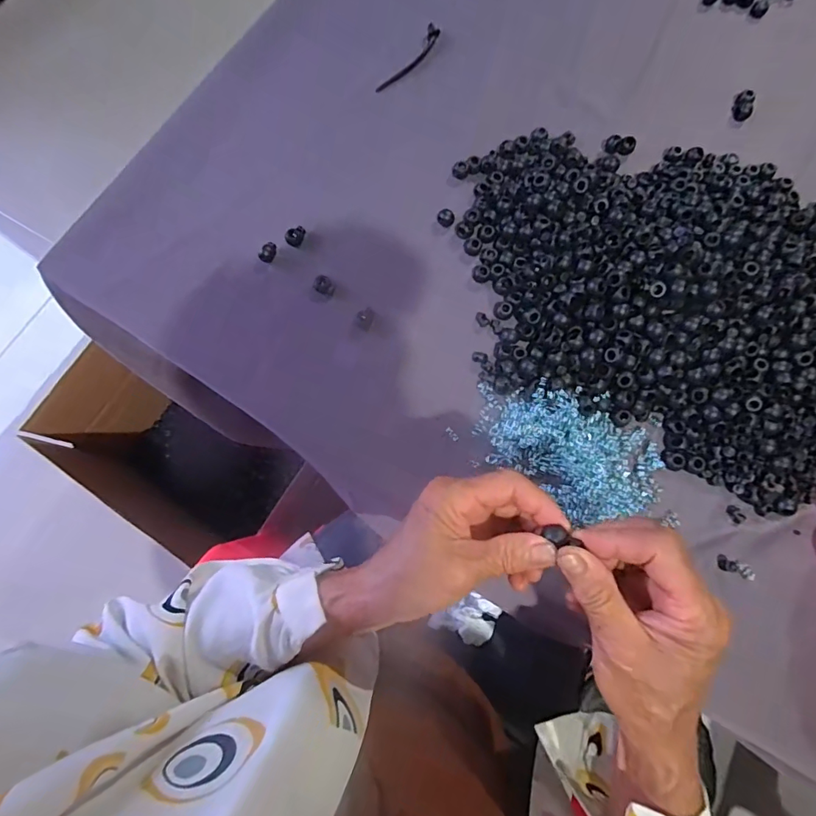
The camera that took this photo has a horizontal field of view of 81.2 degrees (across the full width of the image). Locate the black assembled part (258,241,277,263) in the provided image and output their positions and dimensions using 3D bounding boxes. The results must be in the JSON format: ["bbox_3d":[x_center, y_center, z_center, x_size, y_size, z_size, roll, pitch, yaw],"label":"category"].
[{"bbox_3d":[-0.127,-0.142,0.432,0.012,0.008,0.021,22,77,7],"label":"black assembled part"}]

